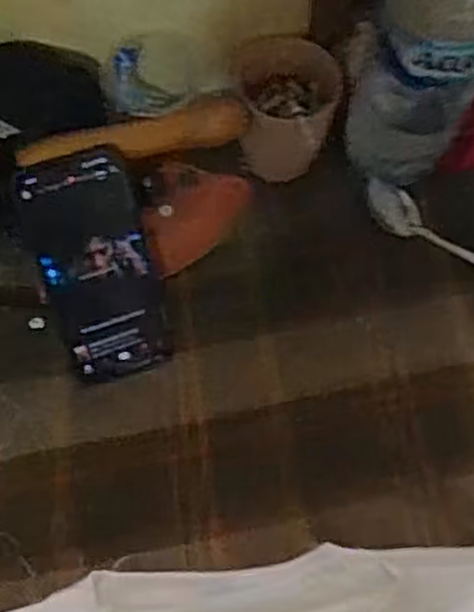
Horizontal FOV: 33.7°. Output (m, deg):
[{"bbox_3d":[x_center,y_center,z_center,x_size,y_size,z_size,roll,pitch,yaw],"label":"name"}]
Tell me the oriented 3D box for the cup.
[{"bbox_3d":[0.038,-0.151,0.632,0.081,0.096,0.075,1,63,-3],"label":"cup"}]

